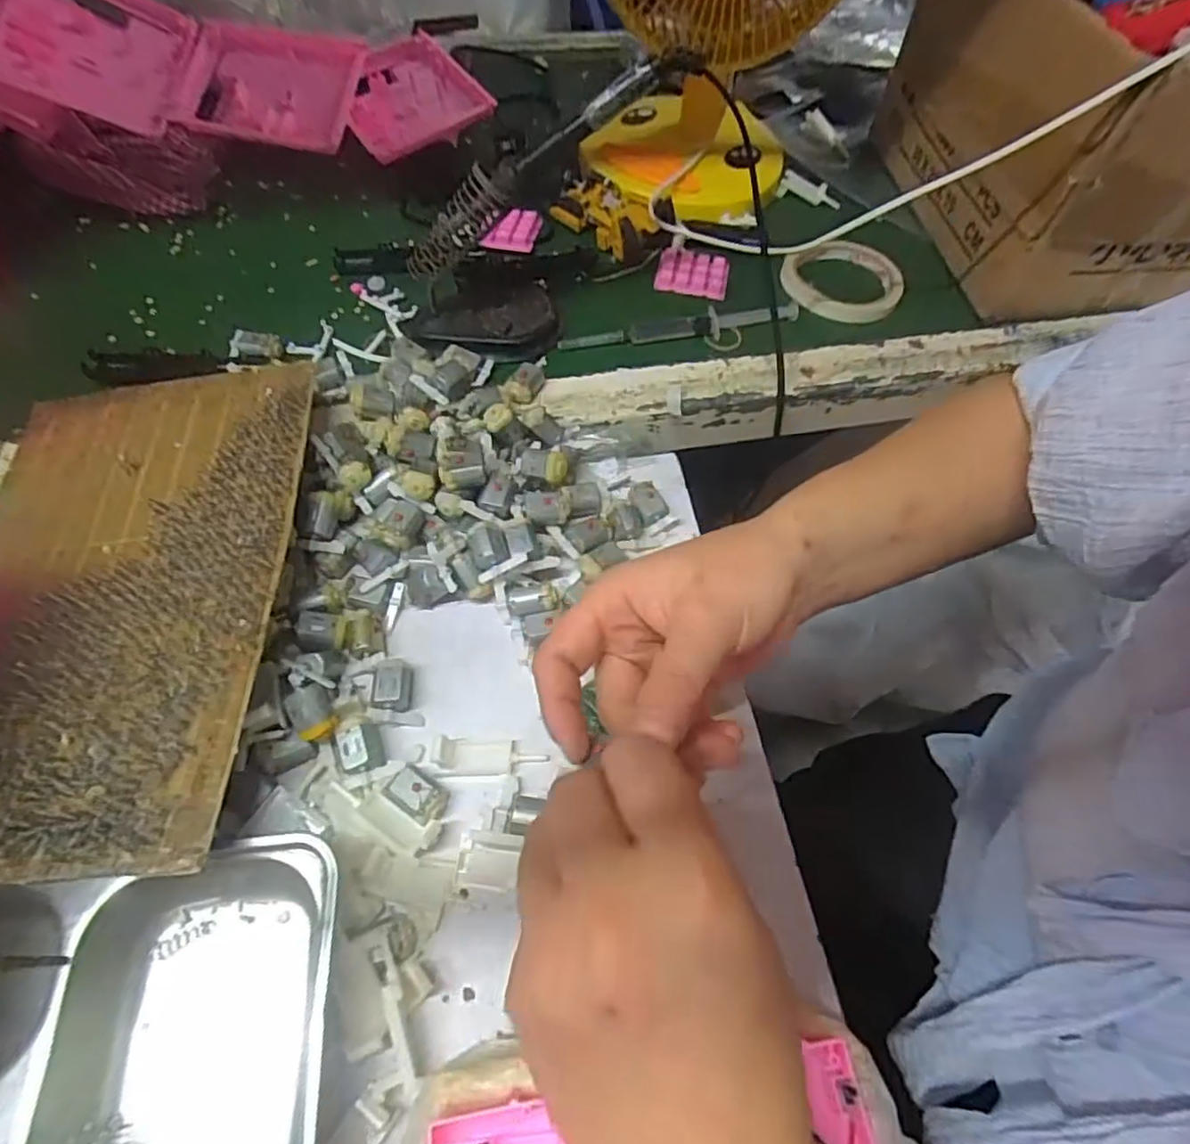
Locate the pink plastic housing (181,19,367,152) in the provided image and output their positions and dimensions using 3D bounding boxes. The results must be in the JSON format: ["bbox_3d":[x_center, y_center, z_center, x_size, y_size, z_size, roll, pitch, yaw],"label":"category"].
[{"bbox_3d":[-0.306,-0.467,0.619,0.145,0.048,0.151,3,60,-1],"label":"pink plastic housing"}]

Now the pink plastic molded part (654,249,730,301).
[{"bbox_3d":[0.083,-0.254,0.550,0.059,0.016,0.043,13,60,5],"label":"pink plastic molded part"}]

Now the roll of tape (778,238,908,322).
[{"bbox_3d":[0.210,-0.247,0.550,0.096,0.018,0.099,1,60,-2],"label":"roll of tape"}]

